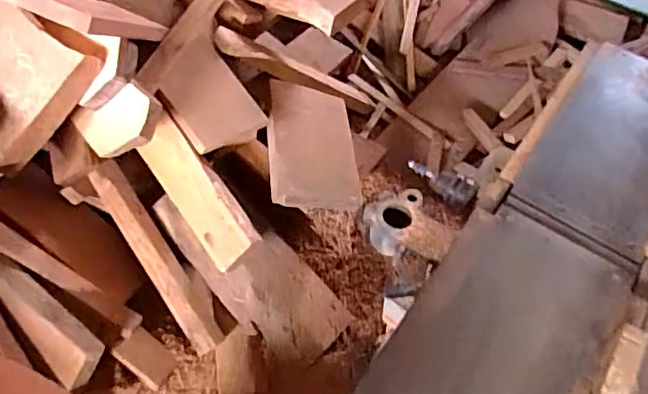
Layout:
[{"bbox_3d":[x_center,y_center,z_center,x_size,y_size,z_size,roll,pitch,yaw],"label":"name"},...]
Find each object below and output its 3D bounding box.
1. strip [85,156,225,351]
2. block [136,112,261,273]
[{"bbox_3d":[-0.378,0.135,1.291,0.075,0.047,0.476,-31,89,-27],"label":"strip"},{"bbox_3d":[-0.281,-0.012,1.261,0.113,0.053,0.359,-38,81,4],"label":"block"}]

